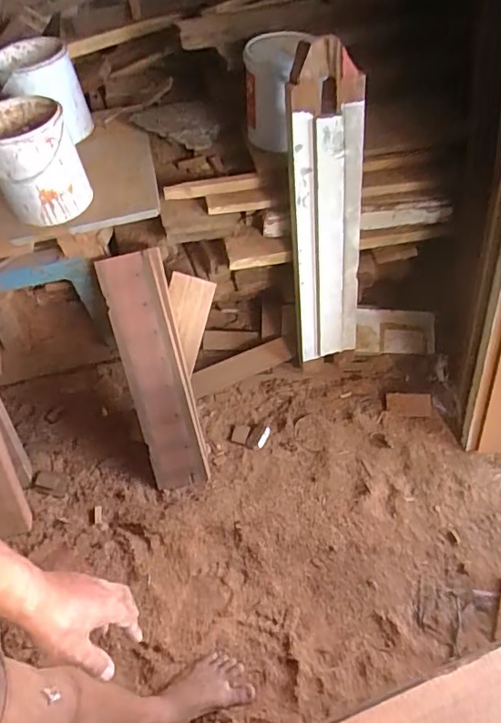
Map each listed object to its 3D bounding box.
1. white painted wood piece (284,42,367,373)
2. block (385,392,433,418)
[{"bbox_3d":[0.169,-0.299,1.195,0.159,0.737,0.076,-6,43,2],"label":"white painted wood piece"},{"bbox_3d":[0.418,0.113,1.400,0.114,0.013,0.068,4,59,7],"label":"block"}]

